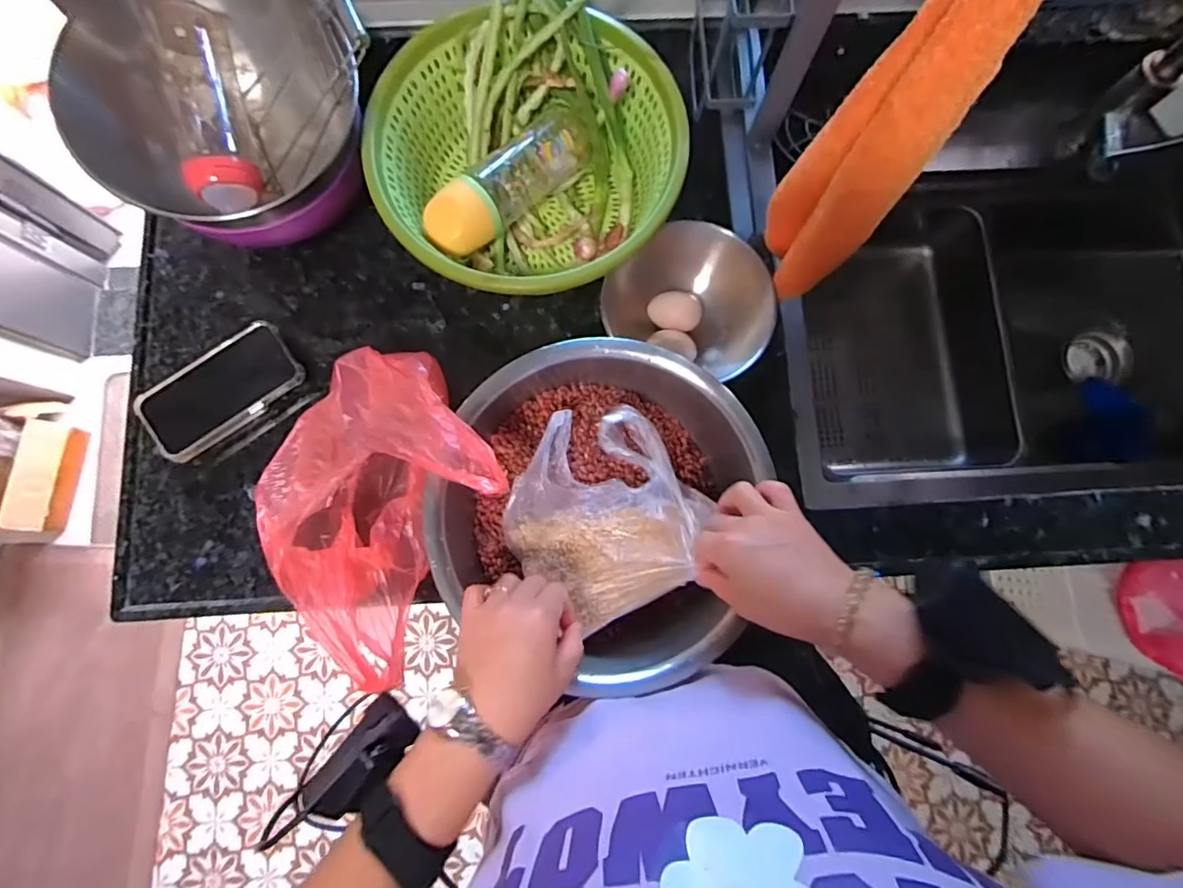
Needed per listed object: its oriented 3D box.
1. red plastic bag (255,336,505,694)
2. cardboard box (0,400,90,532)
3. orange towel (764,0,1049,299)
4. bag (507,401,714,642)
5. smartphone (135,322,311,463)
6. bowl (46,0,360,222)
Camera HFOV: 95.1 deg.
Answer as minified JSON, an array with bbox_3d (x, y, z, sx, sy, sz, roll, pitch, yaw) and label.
[{"bbox_3d":[-0.184,0.046,0.469,0.189,0.152,0.233,33,82,4],"label":"red plastic bag"},{"bbox_3d":[-1.363,0.042,1.243,0.179,0.225,0.302,-1,81,-1],"label":"cardboard box"},{"bbox_3d":[0.192,-0.206,0.315,0.078,0.381,0.053,33,82,4],"label":"orange towel"},{"bbox_3d":[0.012,0.060,0.477,0.158,0.035,0.169,-42,84,-7],"label":"bag"},{"bbox_3d":[-0.375,-0.056,0.546,0.153,0.017,0.082,-36,92,-9],"label":"smartphone"},{"bbox_3d":[-0.332,-0.326,0.513,0.230,0.122,0.196,-12,82,-3],"label":"bowl"}]

